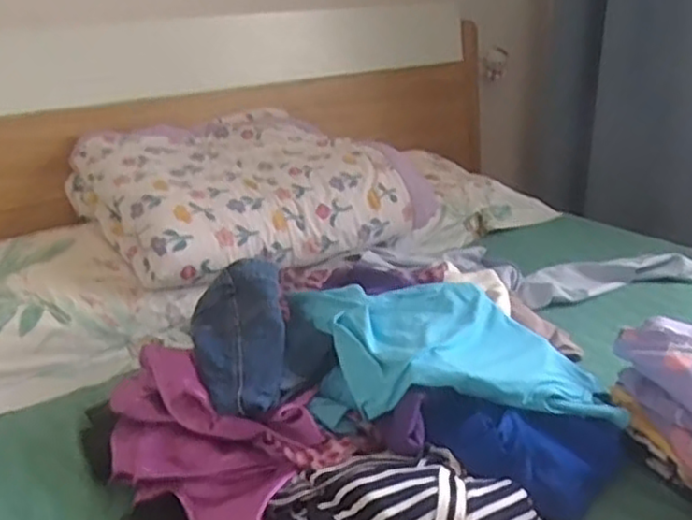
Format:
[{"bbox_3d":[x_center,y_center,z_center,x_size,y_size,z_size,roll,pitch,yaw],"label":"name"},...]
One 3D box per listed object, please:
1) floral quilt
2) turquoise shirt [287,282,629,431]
[{"bbox_3d":[-0.177,-0.154,1.313,0.553,0.154,0.427,-16,24,-33],"label":"floral quilt"},{"bbox_3d":[0.112,0.102,0.820,0.365,0.087,0.217,-1,20,5],"label":"turquoise shirt"}]

